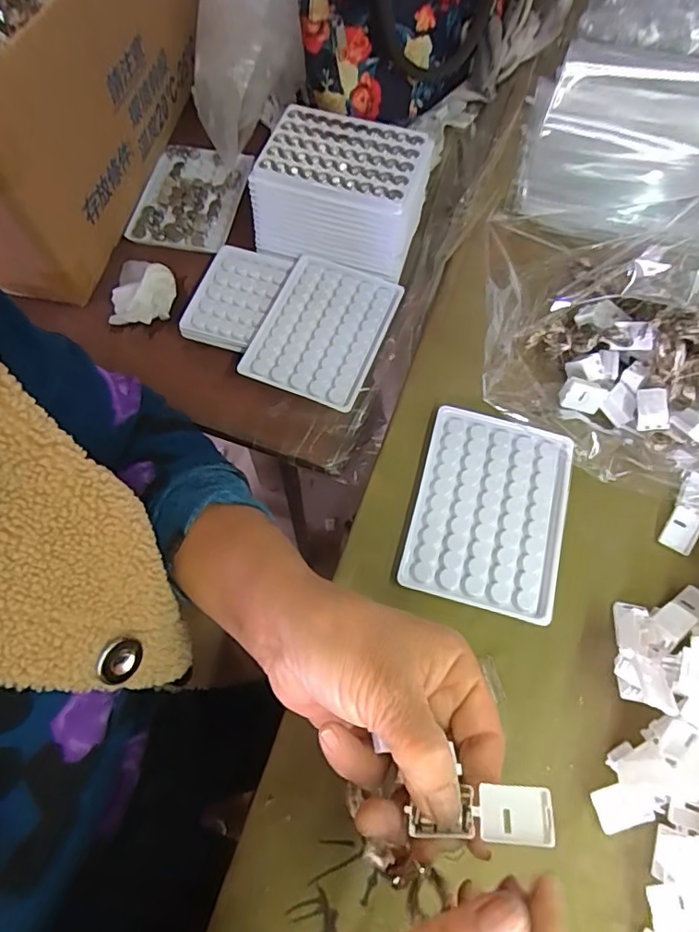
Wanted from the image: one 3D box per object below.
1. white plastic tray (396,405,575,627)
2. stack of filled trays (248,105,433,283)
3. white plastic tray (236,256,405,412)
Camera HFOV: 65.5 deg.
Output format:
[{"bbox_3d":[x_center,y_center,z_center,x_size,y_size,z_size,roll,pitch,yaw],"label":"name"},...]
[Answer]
[{"bbox_3d":[0.090,0.026,0.350,0.093,0.011,0.127,14,67,6],"label":"white plastic tray"},{"bbox_3d":[-0.005,-0.225,0.453,0.133,0.068,0.097,17,68,7],"label":"stack of filled trays"},{"bbox_3d":[-0.022,-0.110,0.438,0.096,0.006,0.126,20,69,7],"label":"white plastic tray"}]

